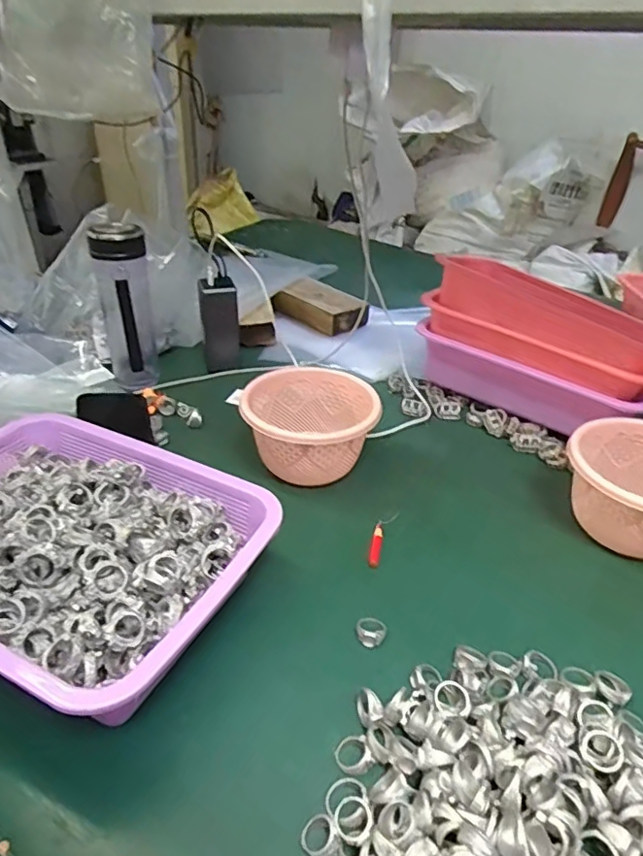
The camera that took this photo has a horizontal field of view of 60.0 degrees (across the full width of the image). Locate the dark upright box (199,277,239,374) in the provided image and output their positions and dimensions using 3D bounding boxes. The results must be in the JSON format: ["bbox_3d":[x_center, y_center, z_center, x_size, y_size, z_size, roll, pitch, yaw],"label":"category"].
[{"bbox_3d":[-0.145,-0.145,0.801,0.050,0.133,0.033,-8,35,-13],"label":"dark upright box"}]

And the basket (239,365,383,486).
[{"bbox_3d":[-0.014,0.001,0.624,0.143,0.081,0.137,-6,35,-10],"label":"basket"}]

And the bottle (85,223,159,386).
[{"bbox_3d":[-0.251,-0.149,0.726,0.068,0.210,0.055,-12,36,-19],"label":"bottle"}]

